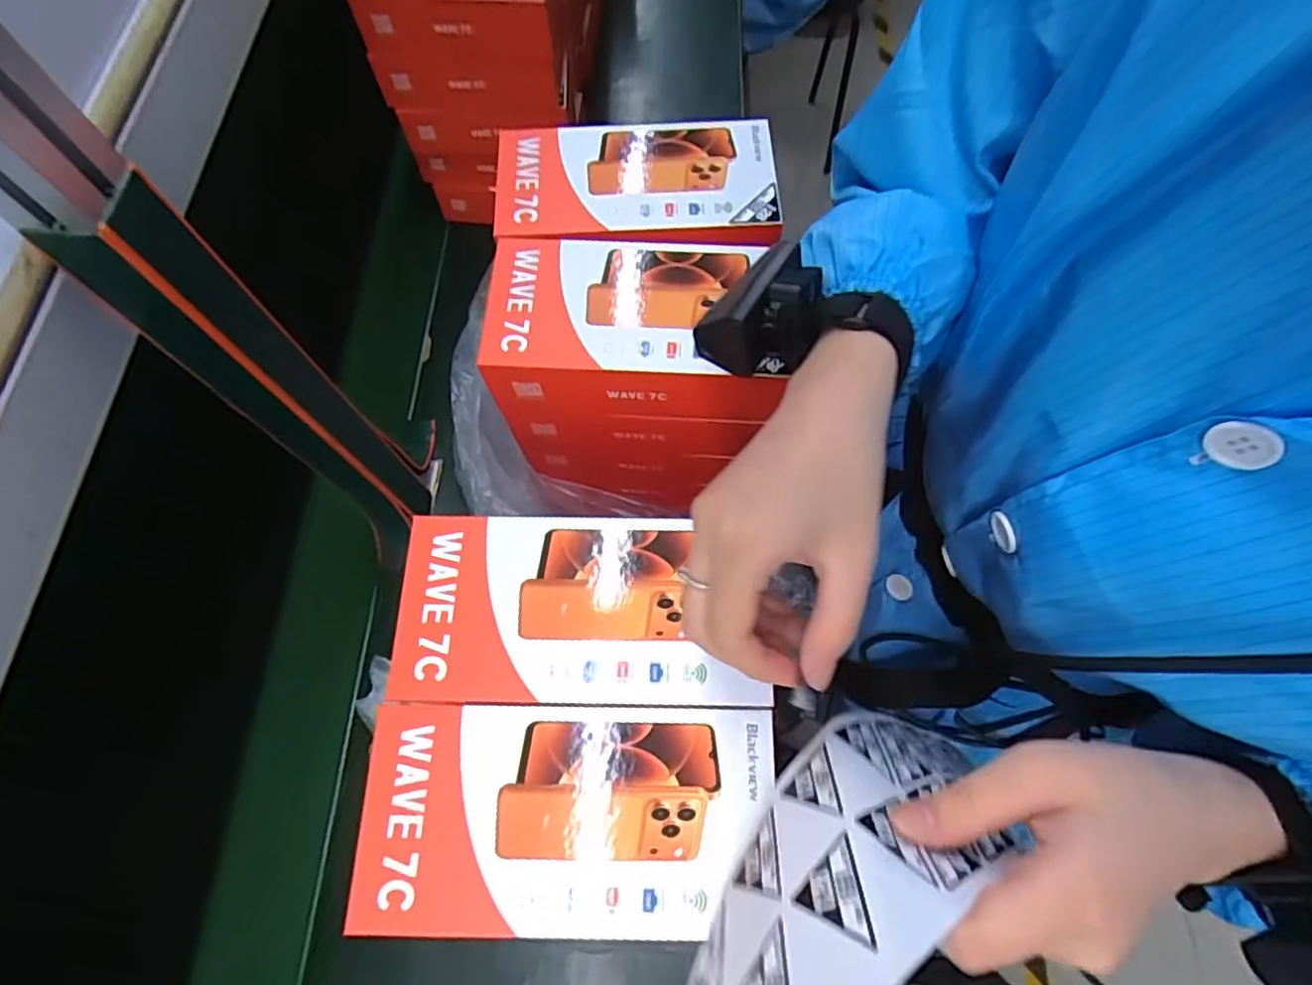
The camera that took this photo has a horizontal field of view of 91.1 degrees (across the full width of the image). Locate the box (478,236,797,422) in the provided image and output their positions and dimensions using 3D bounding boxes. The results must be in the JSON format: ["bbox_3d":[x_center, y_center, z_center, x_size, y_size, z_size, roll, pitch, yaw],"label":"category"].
[{"bbox_3d":[-0.013,-0.099,0.403,0.173,0.059,0.097,3,68,2],"label":"box"}]

